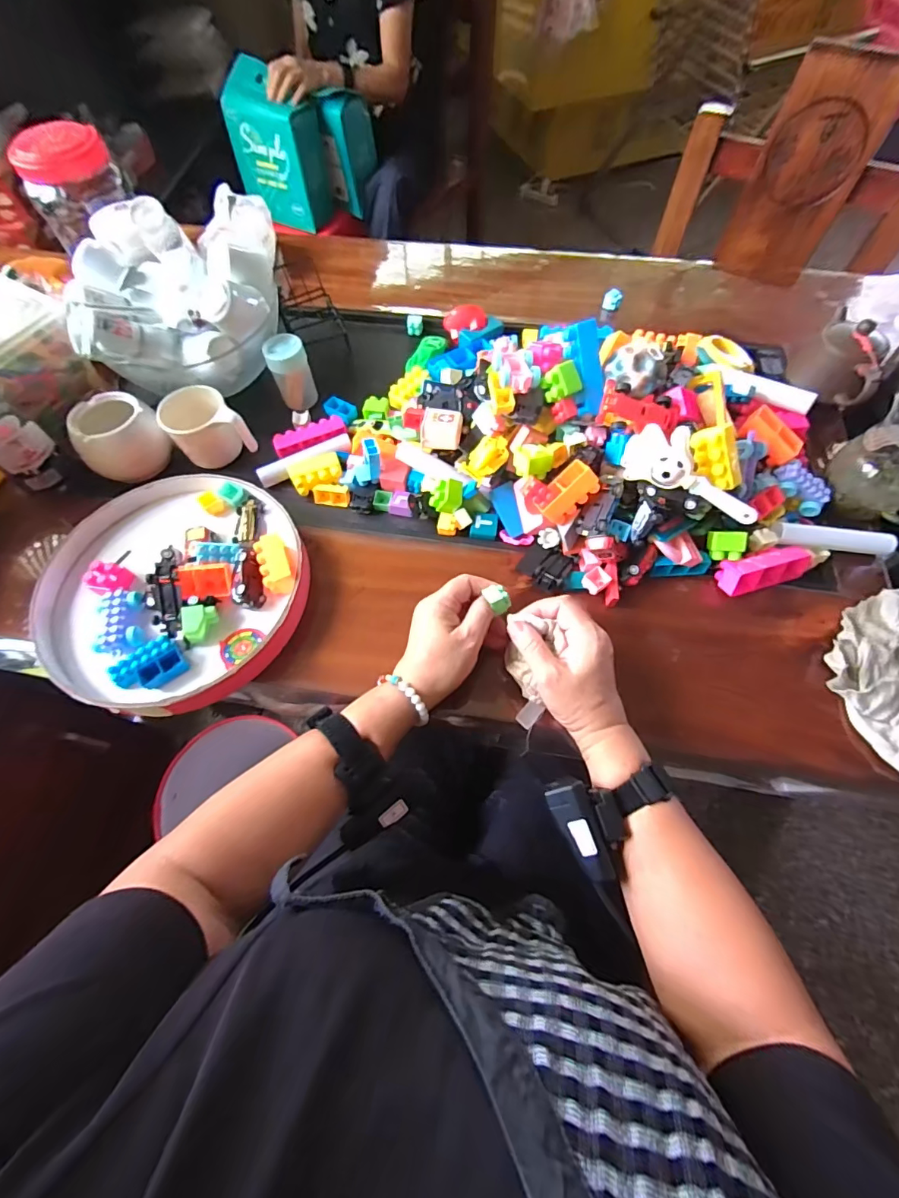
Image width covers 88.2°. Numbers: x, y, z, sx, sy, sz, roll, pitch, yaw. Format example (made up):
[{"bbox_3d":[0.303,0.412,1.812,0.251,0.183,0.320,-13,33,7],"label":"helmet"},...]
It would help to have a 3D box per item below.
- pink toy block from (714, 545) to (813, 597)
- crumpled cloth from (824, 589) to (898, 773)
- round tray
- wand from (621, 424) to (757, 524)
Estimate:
[{"bbox_3d":[0.328,-0.031,0.481,0.106,0.031,0.034,-16,65,-7],"label":"pink toy block"},{"bbox_3d":[0.428,0.061,0.434,0.114,0.026,0.192,40,71,18],"label":"crumpled cloth"},{"bbox_3d":[-0.277,-0.018,0.469,0.249,0.049,0.245,0,64,1],"label":"round tray"},{"bbox_3d":[0.230,-0.113,0.437,0.132,0.061,0.019,30,47,-1],"label":"wand"}]

